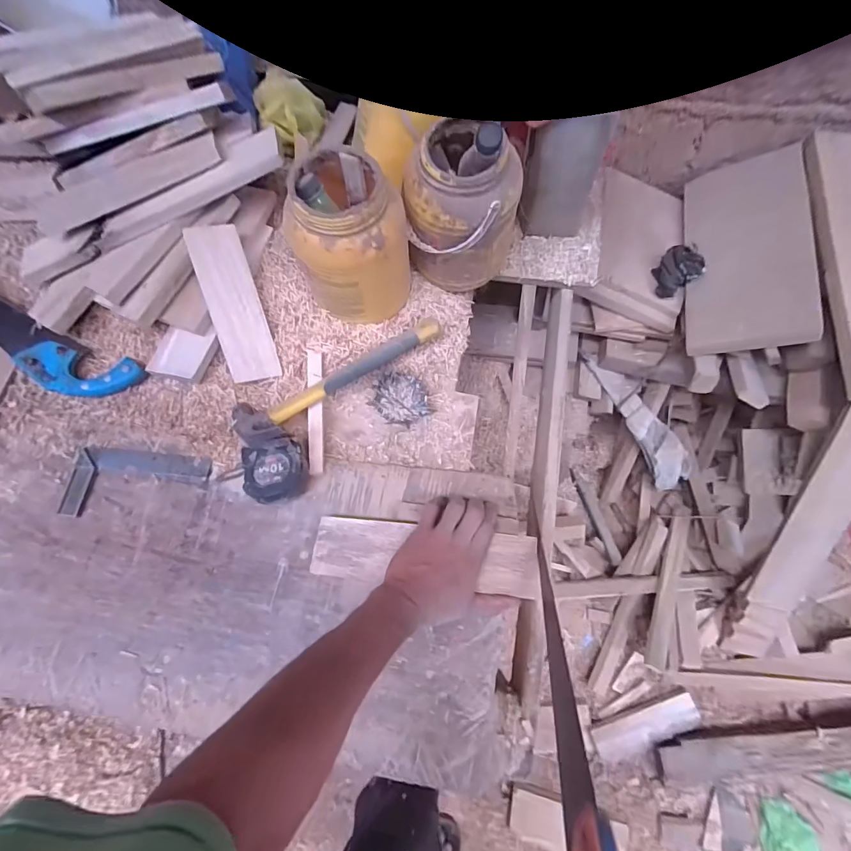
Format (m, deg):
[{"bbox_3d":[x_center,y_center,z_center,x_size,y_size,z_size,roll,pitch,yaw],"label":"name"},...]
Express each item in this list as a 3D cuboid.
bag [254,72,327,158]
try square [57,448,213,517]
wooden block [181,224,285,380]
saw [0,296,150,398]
[{"bbox_3d":[-0.229,-0.529,0.705,0.115,0.069,0.099,-10,66,-3],"label":"bag"},{"bbox_3d":[-0.401,0.081,0.584,0.189,0.014,0.094,3,66,3],"label":"try square"},{"bbox_3d":[-0.287,-0.178,0.622,0.071,0.023,0.226,-17,99,-6],"label":"wooden block"},{"bbox_3d":[-0.646,-0.150,0.636,0.423,0.025,0.090,27,84,3],"label":"saw"}]

